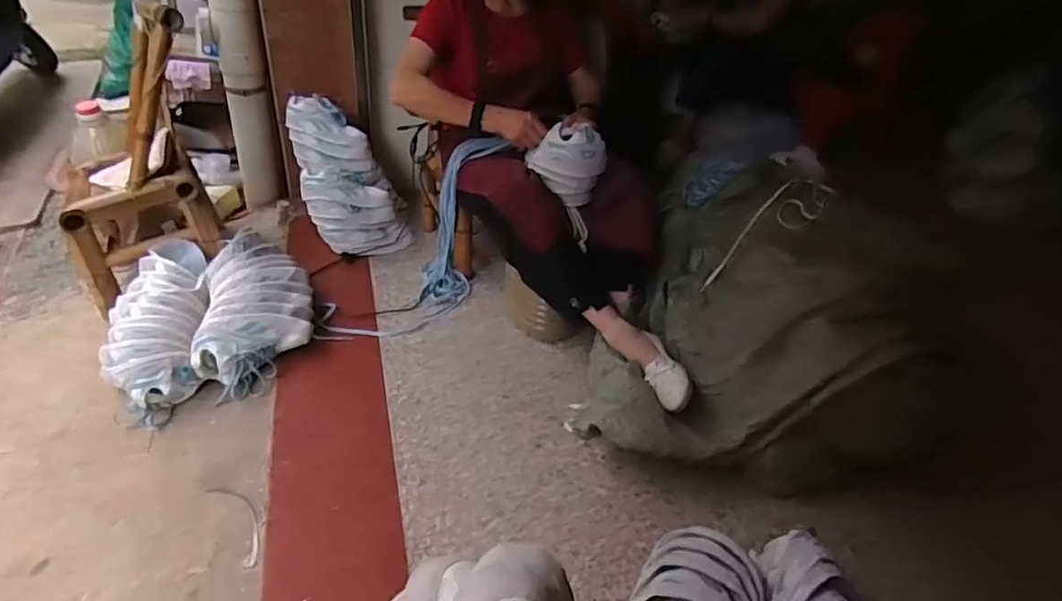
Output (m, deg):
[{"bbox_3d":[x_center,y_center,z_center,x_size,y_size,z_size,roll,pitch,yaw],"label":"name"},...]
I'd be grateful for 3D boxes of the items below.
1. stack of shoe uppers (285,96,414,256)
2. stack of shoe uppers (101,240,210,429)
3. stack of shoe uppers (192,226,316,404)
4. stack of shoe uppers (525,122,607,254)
[{"bbox_3d":[-0.497,-0.338,1.650,0.275,0.327,0.305,-10,39,-22],"label":"stack of shoe uppers"},{"bbox_3d":[-0.823,0.044,1.319,0.197,0.154,0.461,-10,39,-21],"label":"stack of shoe uppers"},{"bbox_3d":[-0.621,0.007,1.365,0.226,0.147,0.433,-5,38,-16],"label":"stack of shoe uppers"},{"bbox_3d":[0.065,-0.250,1.233,0.163,0.203,0.132,7,36,0],"label":"stack of shoe uppers"}]

